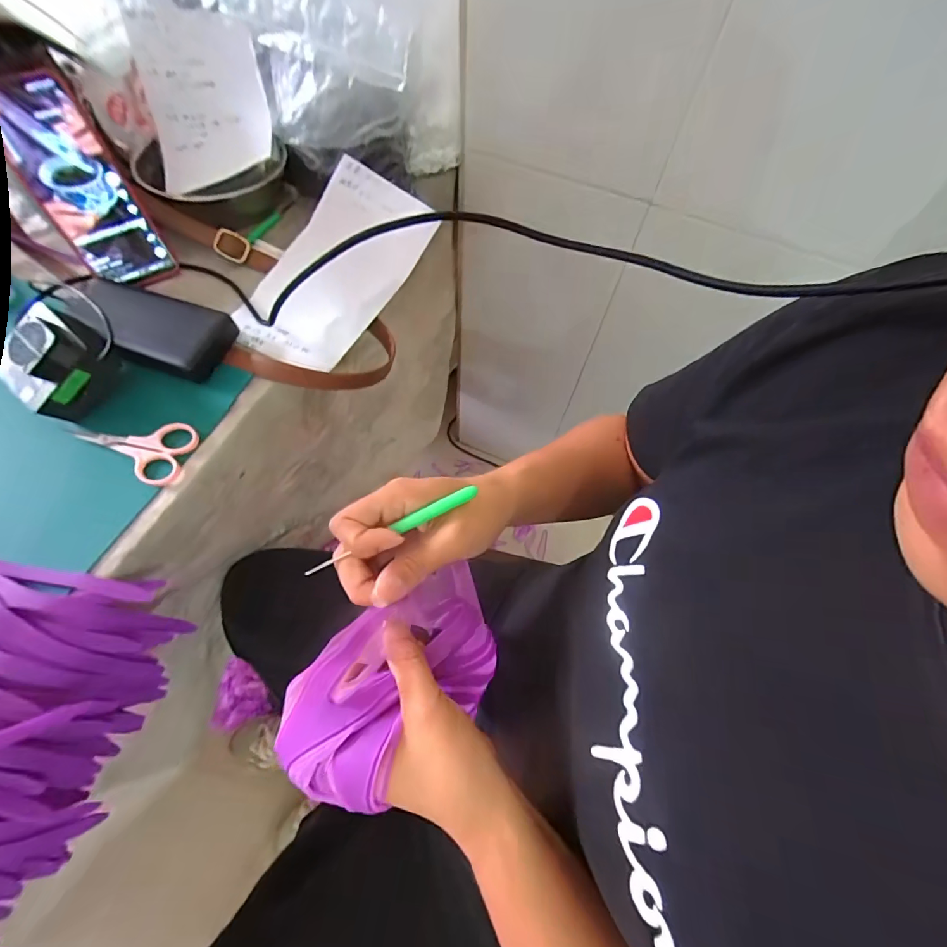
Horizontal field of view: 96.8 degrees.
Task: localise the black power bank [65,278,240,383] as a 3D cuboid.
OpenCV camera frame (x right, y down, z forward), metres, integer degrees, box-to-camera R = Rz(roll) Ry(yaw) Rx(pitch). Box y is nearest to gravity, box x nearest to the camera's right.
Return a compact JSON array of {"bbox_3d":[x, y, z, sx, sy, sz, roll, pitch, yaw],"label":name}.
[{"bbox_3d":[-0.304,-0.136,0.393,0.143,0.022,0.068,16,64,5],"label":"black power bank"}]

